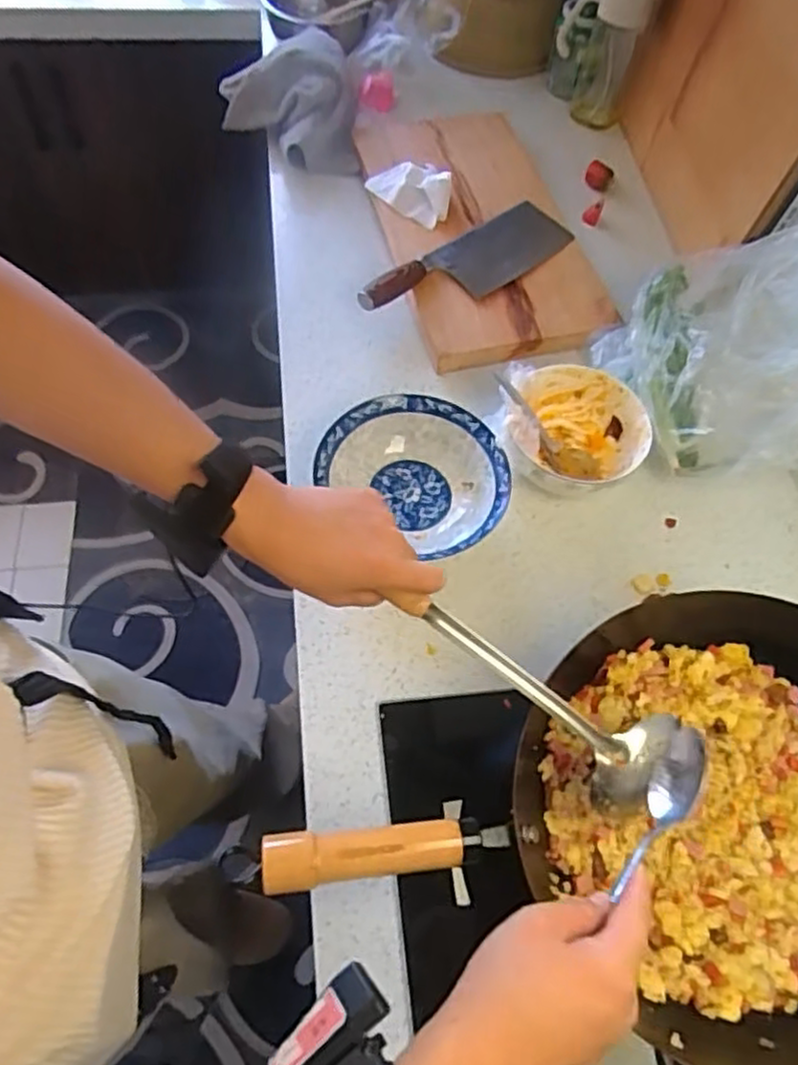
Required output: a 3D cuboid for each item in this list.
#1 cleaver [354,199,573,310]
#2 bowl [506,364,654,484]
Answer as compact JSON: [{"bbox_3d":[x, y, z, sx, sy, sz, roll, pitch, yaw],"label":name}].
[{"bbox_3d":[0.095,-0.344,0.915,0.320,0.048,0.105,-39,71,-21],"label":"cleaver"},{"bbox_3d":[0.190,-0.105,0.792,0.150,0.085,0.144,2,62,-3],"label":"bowl"}]

